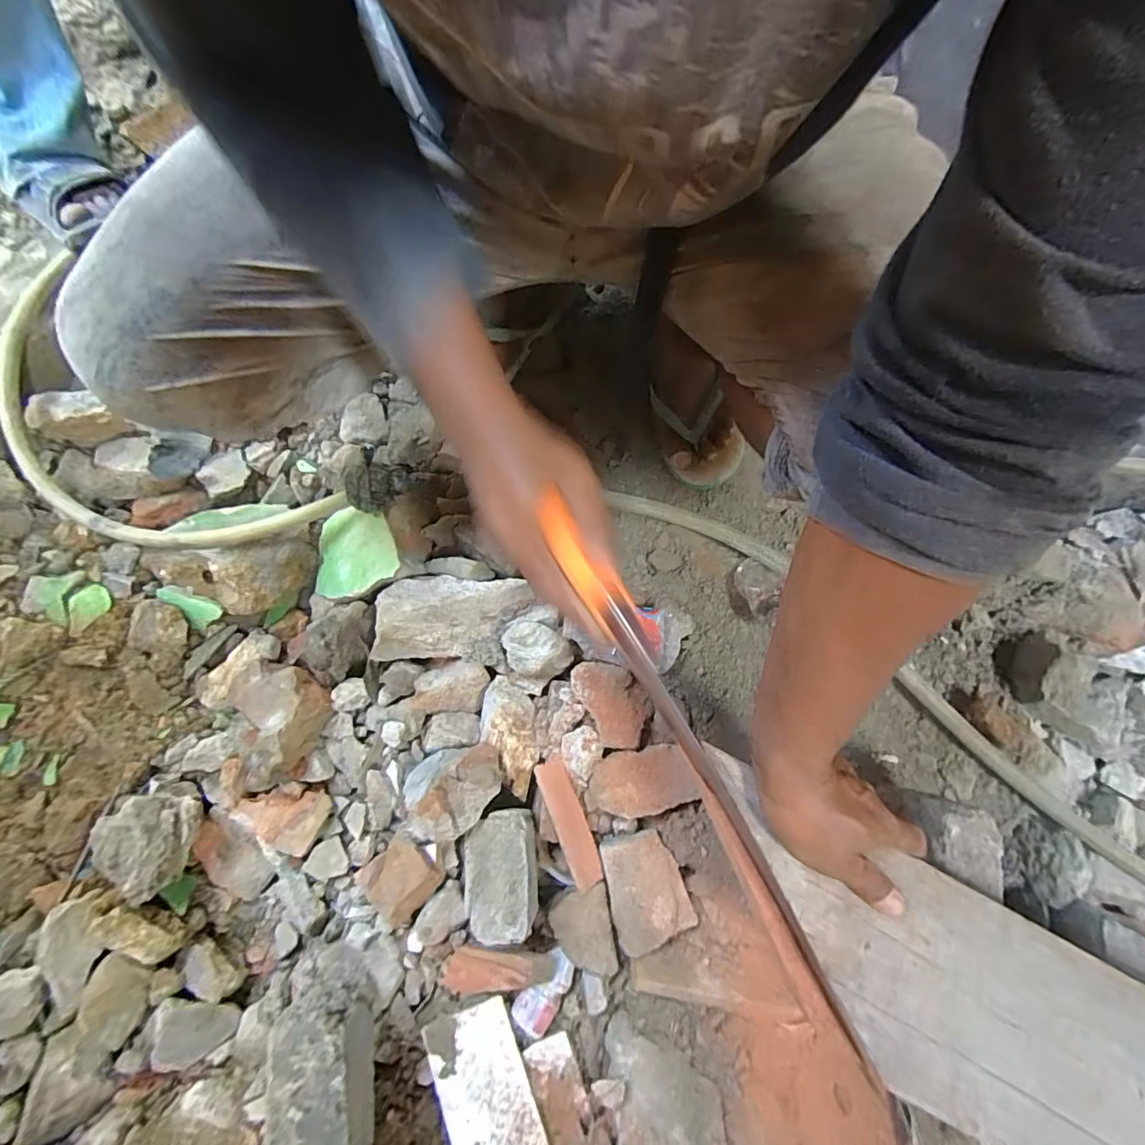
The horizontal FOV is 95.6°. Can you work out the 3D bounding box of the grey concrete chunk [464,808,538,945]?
[{"bbox_3d":[-0.074,0.305,0.527,0.074,0.046,0.116,-5,70,-4],"label":"grey concrete chunk"}]

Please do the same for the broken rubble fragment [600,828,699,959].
[{"bbox_3d":[0.077,0.327,0.540,0.078,0.018,0.104,-11,72,-8],"label":"broken rubble fragment"}]

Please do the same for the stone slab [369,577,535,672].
[{"bbox_3d":[-0.147,0.054,0.623,0.170,0.053,0.099,6,71,-2],"label":"stone slab"}]

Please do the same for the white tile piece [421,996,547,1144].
[{"bbox_3d":[-0.078,0.515,0.493,0.087,0.005,0.175,-22,76,0],"label":"white tile piece"}]

